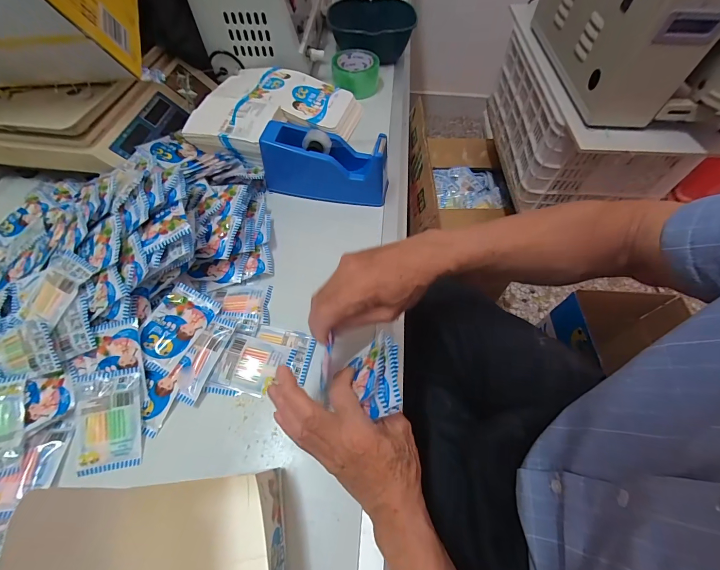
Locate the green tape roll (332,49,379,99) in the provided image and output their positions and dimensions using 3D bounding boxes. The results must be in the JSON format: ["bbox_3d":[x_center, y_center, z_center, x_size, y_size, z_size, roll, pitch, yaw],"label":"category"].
[{"bbox_3d":[-0.009,-0.483,0.726,0.104,0.061,0.103,-1,59,-1],"label":"green tape roll"}]

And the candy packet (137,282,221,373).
[{"bbox_3d":[-0.228,0.049,0.391,0.067,0.019,0.094,27,63,15],"label":"candy packet"}]

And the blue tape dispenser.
[{"bbox_3d":[-0.055,-0.197,0.519,0.198,0.094,0.063,10,60,6],"label":"blue tape dispenser"}]

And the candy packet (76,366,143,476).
[{"bbox_3d":[-0.274,0.146,0.346,0.065,0.008,0.102,-8,79,-10],"label":"candy packet"}]

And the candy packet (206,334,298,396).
[{"bbox_3d":[-0.129,0.097,0.385,0.084,0.017,0.063,13,60,7],"label":"candy packet"}]

